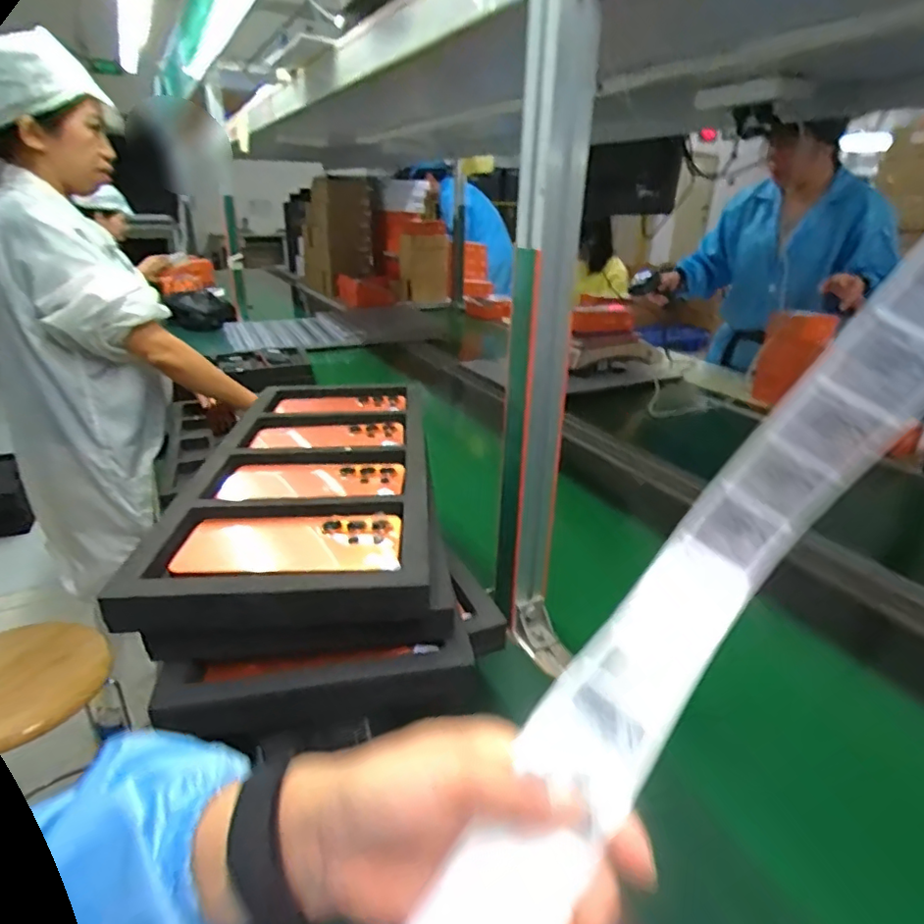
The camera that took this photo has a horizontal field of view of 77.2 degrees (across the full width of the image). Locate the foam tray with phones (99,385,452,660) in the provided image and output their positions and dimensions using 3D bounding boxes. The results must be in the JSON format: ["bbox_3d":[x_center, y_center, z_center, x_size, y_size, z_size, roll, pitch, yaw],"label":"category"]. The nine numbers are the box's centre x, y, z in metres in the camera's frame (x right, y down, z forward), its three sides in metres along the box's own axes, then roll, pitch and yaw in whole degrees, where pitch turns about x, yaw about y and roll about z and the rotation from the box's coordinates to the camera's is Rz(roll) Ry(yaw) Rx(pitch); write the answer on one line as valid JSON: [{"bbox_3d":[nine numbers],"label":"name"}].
[{"bbox_3d":[-0.151,0.019,0.604,0.218,0.068,0.458,-3,25,-7],"label":"foam tray with phones"}]

